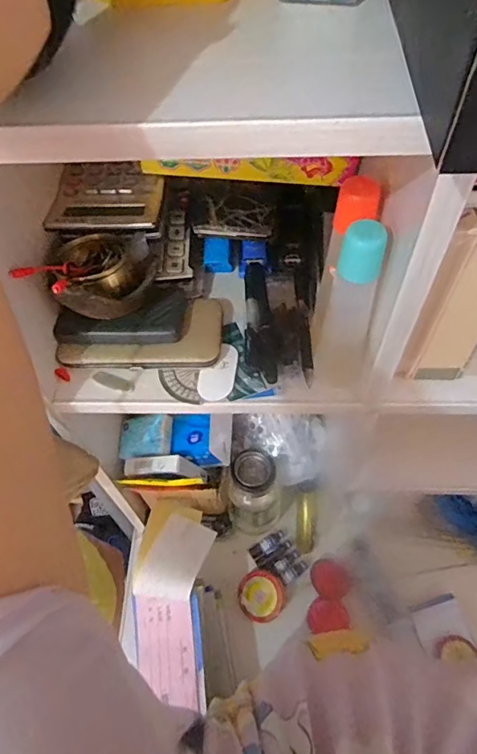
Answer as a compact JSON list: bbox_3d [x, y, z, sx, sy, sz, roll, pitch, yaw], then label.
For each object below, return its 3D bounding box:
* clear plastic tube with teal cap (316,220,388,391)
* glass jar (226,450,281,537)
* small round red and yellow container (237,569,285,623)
[{"bbox_3d":[0.091,-0.053,0.398,0.038,0.166,0.029,5,59,6],"label":"clear plastic tube with teal cap"},{"bbox_3d":[0.025,0.192,0.787,0.085,0.204,0.075,-27,61,-14],"label":"glass jar"},{"bbox_3d":[0.036,0.342,0.779,0.073,0.030,0.073,-11,47,12],"label":"small round red and yellow container"}]

